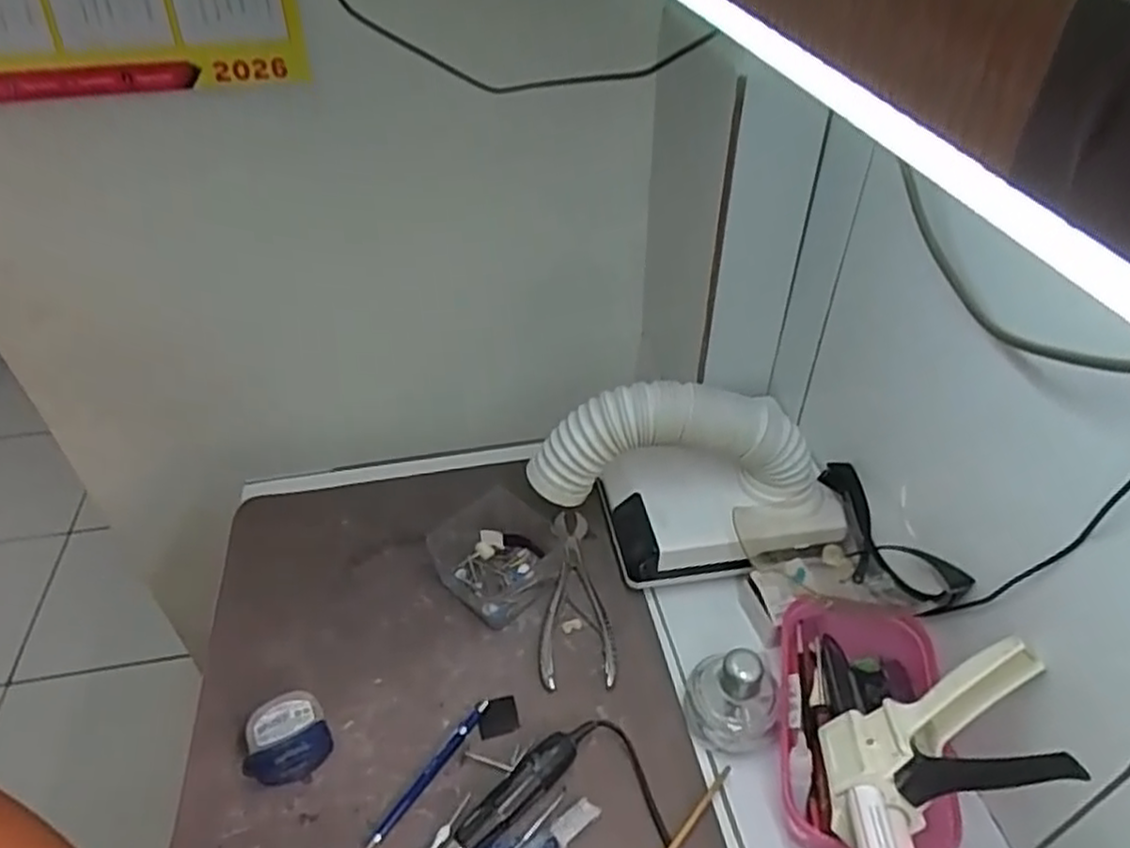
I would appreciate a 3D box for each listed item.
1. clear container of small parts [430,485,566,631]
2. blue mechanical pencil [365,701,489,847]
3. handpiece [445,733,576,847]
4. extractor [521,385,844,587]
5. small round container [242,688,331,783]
[{"bbox_3d":[-0.062,0.123,0.696,0.108,0.051,0.109,31,52,31],"label":"clear container of small parts"},{"bbox_3d":[-0.106,0.270,0.562,0.011,0.006,0.138,26,48,26],"label":"blue mechanical pencil"},{"bbox_3d":[-0.058,0.288,0.524,0.168,0.024,0.023,-30,50,-28],"label":"handpiece"},{"bbox_3d":[0.113,0.057,0.664,0.274,0.173,0.102,-7,43,-5],"label":"extractor"},{"bbox_3d":[-0.219,0.249,0.570,0.061,0.039,0.066,-3,42,2],"label":"small round container"}]

